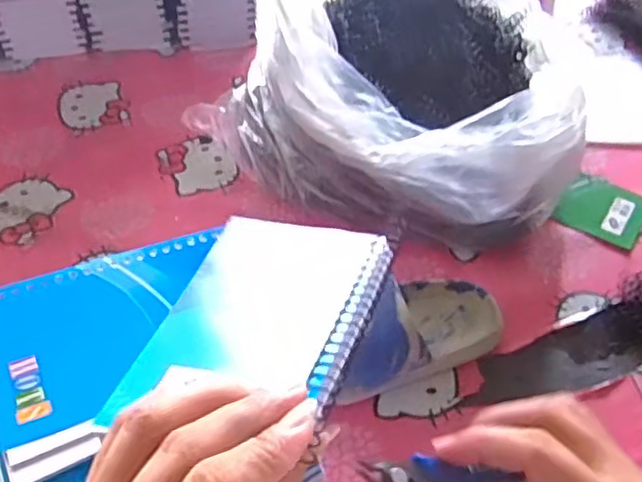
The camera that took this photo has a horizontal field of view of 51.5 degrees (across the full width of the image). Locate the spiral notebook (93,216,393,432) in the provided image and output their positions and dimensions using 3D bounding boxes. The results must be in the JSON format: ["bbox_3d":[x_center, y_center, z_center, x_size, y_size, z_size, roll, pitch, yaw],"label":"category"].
[{"bbox_3d":[-0.024,0.030,0.280,0.084,0.005,0.125,5,35,18],"label":"spiral notebook"}]

